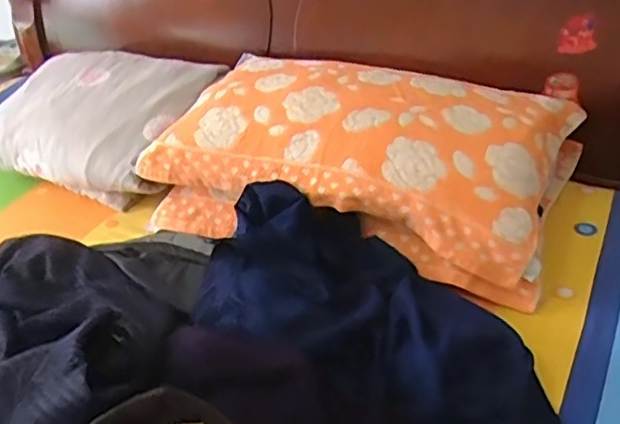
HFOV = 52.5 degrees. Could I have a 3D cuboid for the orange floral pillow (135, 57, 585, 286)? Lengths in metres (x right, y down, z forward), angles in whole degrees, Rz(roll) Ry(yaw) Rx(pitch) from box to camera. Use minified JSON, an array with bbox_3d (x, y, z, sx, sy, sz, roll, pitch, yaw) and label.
[{"bbox_3d":[0.102,-0.143,1.166,0.691,0.192,0.457,15,43,25],"label":"orange floral pillow"}]

